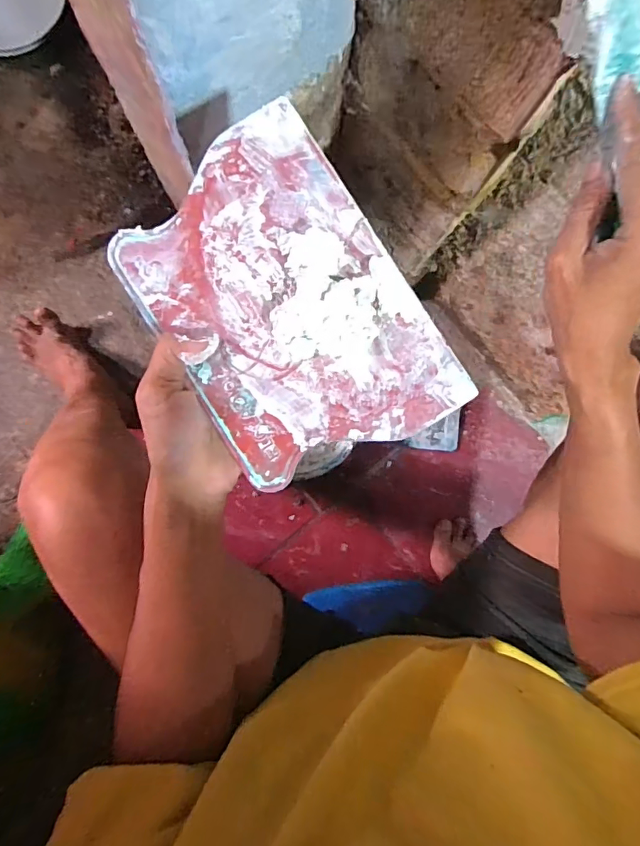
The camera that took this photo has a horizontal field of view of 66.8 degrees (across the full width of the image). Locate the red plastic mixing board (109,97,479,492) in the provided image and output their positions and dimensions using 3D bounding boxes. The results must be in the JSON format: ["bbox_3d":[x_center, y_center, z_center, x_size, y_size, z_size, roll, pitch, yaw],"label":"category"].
[{"bbox_3d":[-0.020,-0.067,0.284,0.137,0.021,0.200,-33,88,-3],"label":"red plastic mixing board"}]

